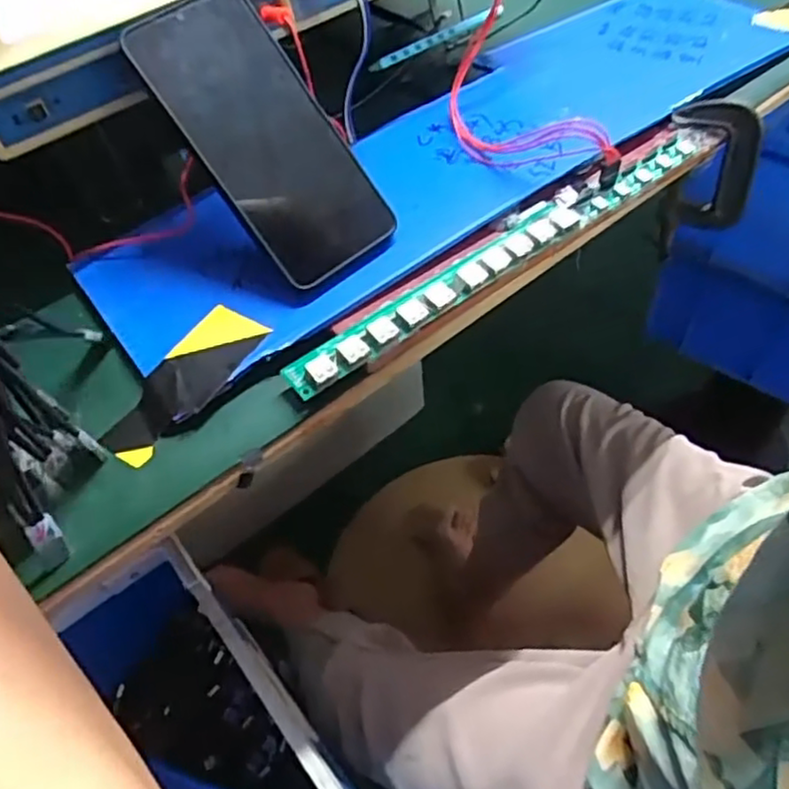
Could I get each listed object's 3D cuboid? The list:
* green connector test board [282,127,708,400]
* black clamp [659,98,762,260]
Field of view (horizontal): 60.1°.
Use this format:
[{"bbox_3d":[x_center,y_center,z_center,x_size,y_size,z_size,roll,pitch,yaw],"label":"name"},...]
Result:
[{"bbox_3d":[0.073,-0.092,0.405,0.319,0.011,0.033,-33,57,-18],"label":"green connector test board"},{"bbox_3d":[0.222,-0.151,0.493,0.057,0.114,0.028,10,55,12],"label":"black clamp"}]

